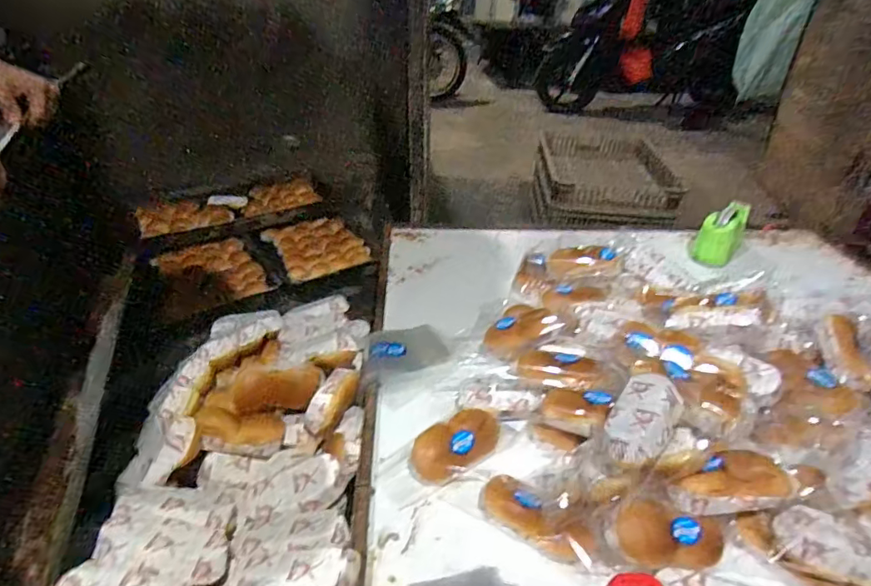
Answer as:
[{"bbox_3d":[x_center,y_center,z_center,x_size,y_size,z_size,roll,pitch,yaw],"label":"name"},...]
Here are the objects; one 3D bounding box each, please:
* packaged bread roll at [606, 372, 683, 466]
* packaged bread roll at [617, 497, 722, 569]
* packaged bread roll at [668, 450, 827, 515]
[{"bbox_3d":[0.248,0.144,0.600,0.068,0.031,0.132,24,40,30],"label":"packaged bread roll"},{"bbox_3d":[0.275,0.282,0.588,0.128,0.055,0.055,19,33,-9],"label":"packaged bread roll"},{"bbox_3d":[0.381,0.238,0.632,0.172,0.045,0.067,-5,35,-9],"label":"packaged bread roll"}]

